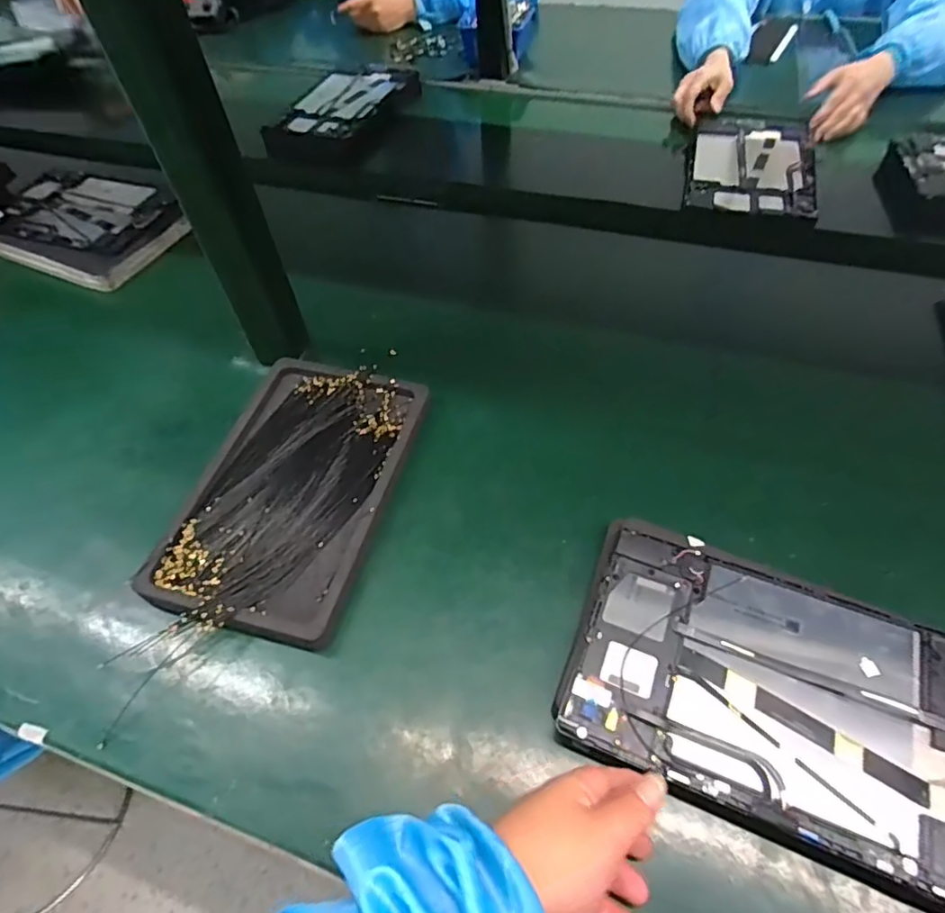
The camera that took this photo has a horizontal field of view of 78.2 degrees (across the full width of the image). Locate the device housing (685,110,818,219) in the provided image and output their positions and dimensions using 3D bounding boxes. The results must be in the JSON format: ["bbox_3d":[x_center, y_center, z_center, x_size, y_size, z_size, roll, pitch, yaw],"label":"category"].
[{"bbox_3d":[0.377,-0.398,0.789,0.158,0.020,0.264,12,56,12],"label":"device housing"}]

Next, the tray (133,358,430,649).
[{"bbox_3d":[-0.149,0.025,0.491,0.167,0.025,0.247,11,56,12],"label":"tray"}]

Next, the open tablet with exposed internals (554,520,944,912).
[{"bbox_3d":[0.188,0.143,0.363,0.241,0.014,0.163,19,58,17],"label":"open tablet with exposed internals"}]

